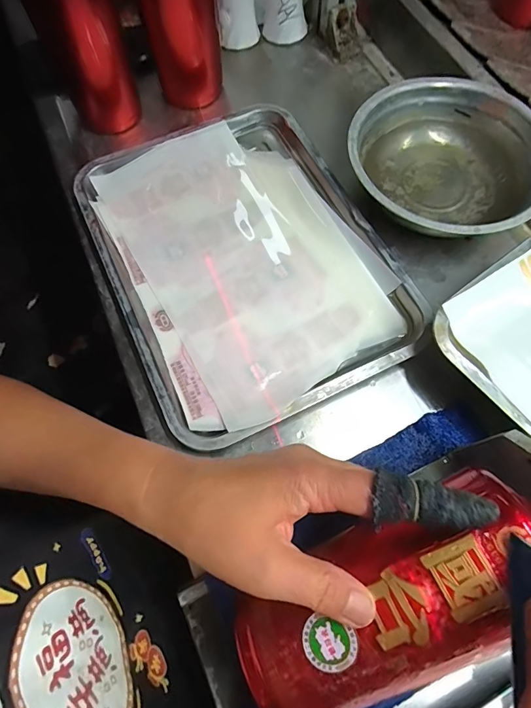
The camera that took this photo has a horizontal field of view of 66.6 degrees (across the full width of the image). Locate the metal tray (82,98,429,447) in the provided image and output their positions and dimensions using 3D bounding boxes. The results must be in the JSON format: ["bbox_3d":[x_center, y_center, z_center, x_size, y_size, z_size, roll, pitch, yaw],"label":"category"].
[{"bbox_3d":[-0.025,-0.107,0.401,0.254,0.027,0.340,-26,71,-7],"label":"metal tray"}]

